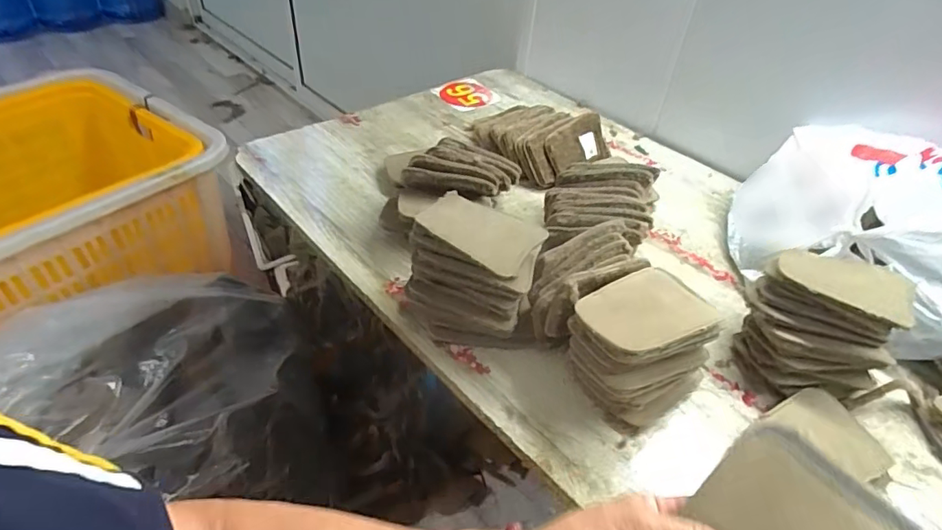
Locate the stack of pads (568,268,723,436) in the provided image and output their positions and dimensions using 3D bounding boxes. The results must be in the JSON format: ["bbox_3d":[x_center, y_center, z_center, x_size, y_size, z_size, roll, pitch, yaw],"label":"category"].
[{"bbox_3d":[0.157,0.076,0.491,0.127,0.110,0.097,-18,47,-25],"label":"stack of pads"}]

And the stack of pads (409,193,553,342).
[{"bbox_3d":[0.004,0.009,0.547,0.130,0.127,0.108,11,41,4],"label":"stack of pads"}]

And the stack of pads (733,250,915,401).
[{"bbox_3d":[0.349,0.059,0.531,0.133,0.104,0.125,-29,52,-34],"label":"stack of pads"}]

